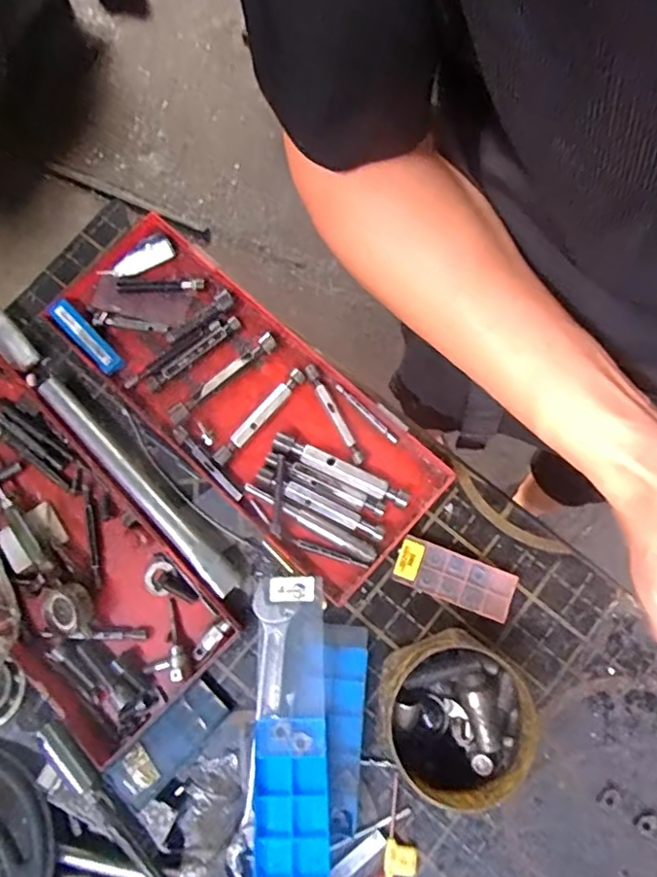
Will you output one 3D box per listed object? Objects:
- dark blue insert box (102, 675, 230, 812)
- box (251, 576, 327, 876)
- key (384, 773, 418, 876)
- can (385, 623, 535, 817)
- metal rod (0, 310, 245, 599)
[{"bbox_3d":[-0.127,0.242,0.467,0.040,0.011,0.101,44,67,11],"label":"dark blue insert box"},{"bbox_3d":[-0.030,0.235,0.458,0.056,0.026,0.239,-1,75,1],"label":"box"},{"bbox_3d":[0.058,0.308,0.454,0.025,0.004,0.076,8,76,4],"label":"key"},{"bbox_3d":[0.098,0.212,0.445,0.107,0.053,0.113,0,75,2],"label":"can"},{"bbox_3d":[-0.208,0.004,0.528,0.027,0.021,0.361,-43,78,-9],"label":"metal rod"}]

